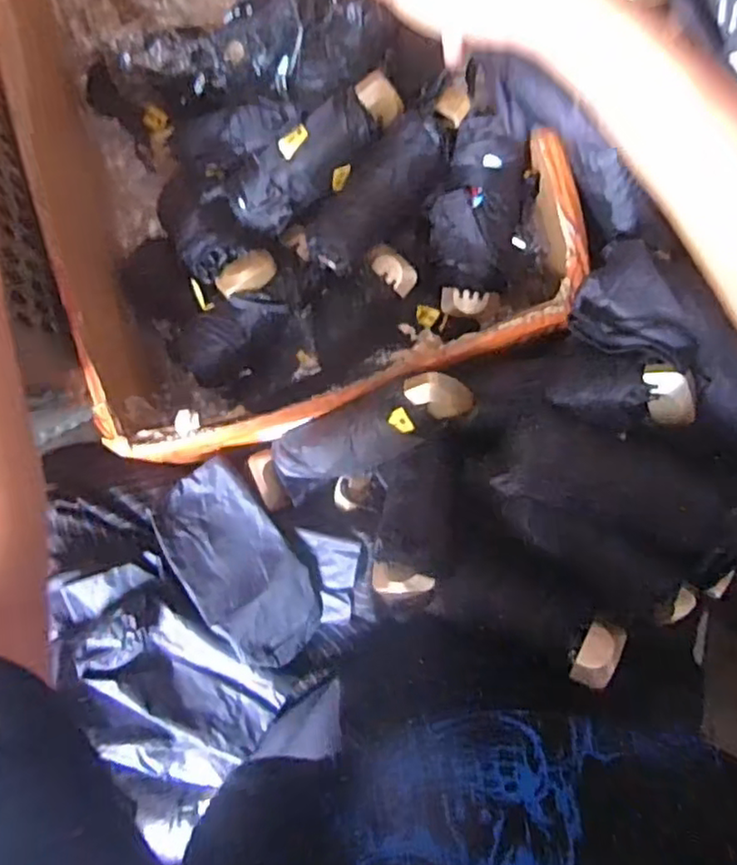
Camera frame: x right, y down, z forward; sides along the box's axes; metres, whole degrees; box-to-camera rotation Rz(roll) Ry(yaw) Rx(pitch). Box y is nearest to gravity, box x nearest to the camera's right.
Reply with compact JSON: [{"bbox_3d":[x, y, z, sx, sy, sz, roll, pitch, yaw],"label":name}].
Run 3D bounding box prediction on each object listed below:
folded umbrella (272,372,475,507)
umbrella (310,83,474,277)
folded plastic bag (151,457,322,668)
[{"bbox_3d":[0.000,-0.002,0.482,0.155,0.037,0.051,-26,88,36],"label":"folded umbrella"},{"bbox_3d":[0.018,-0.218,0.556,0.182,0.046,0.072,-38,88,2],"label":"umbrella"},{"bbox_3d":[-0.104,0.108,0.520,0.078,0.030,0.163,-36,88,2],"label":"folded plastic bag"}]

